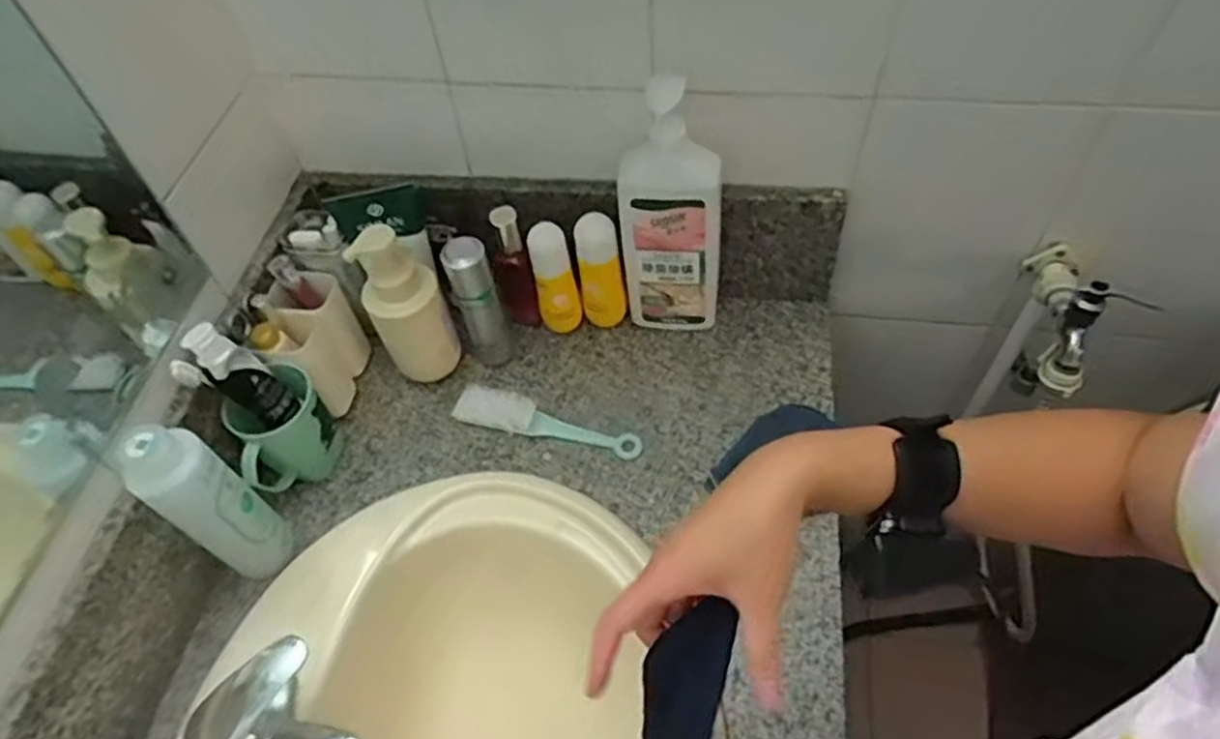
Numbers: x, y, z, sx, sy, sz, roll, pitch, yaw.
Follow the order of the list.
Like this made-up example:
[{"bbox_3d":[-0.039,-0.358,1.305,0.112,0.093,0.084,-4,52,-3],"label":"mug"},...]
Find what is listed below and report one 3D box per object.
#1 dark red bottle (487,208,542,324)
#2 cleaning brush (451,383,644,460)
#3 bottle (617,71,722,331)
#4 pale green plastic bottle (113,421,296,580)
[{"bbox_3d":[-0.099,-0.110,0.808,0.046,0.149,0.034,10,56,11],"label":"dark red bottle"},{"bbox_3d":[-0.065,0.051,0.775,0.200,0.024,0.040,13,56,13],"label":"cleaning brush"},{"bbox_3d":[0.059,-0.143,0.741,0.100,0.298,0.047,2,54,5],"label":"bottle"},{"bbox_3d":[-0.340,0.114,0.644,0.062,0.205,0.062,-2,54,3],"label":"pale green plastic bottle"}]

